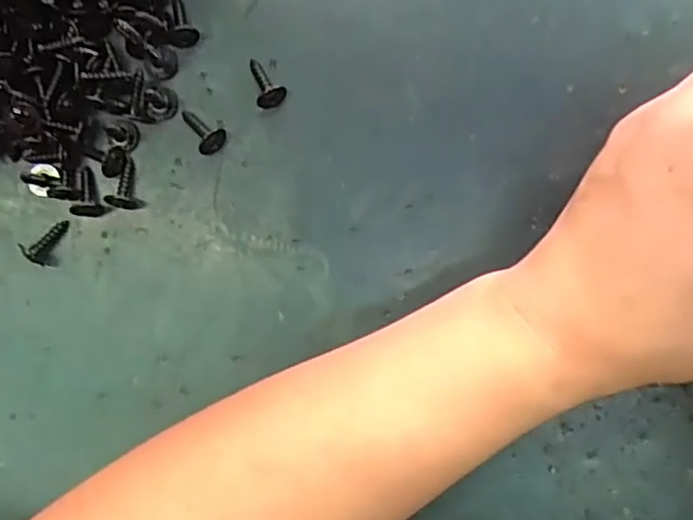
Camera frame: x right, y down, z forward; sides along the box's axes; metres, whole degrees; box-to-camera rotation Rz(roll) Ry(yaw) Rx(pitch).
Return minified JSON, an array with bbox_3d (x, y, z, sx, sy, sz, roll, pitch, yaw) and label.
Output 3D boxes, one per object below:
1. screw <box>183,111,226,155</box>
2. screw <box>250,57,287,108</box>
[{"bbox_3d":[-0.060,-0.054,0.278,0.013,0.008,0.021,-43,67,0],"label":"screw"},{"bbox_3d":[-0.033,-0.073,0.278,0.013,0.007,0.022,-24,74,0],"label":"screw"}]

